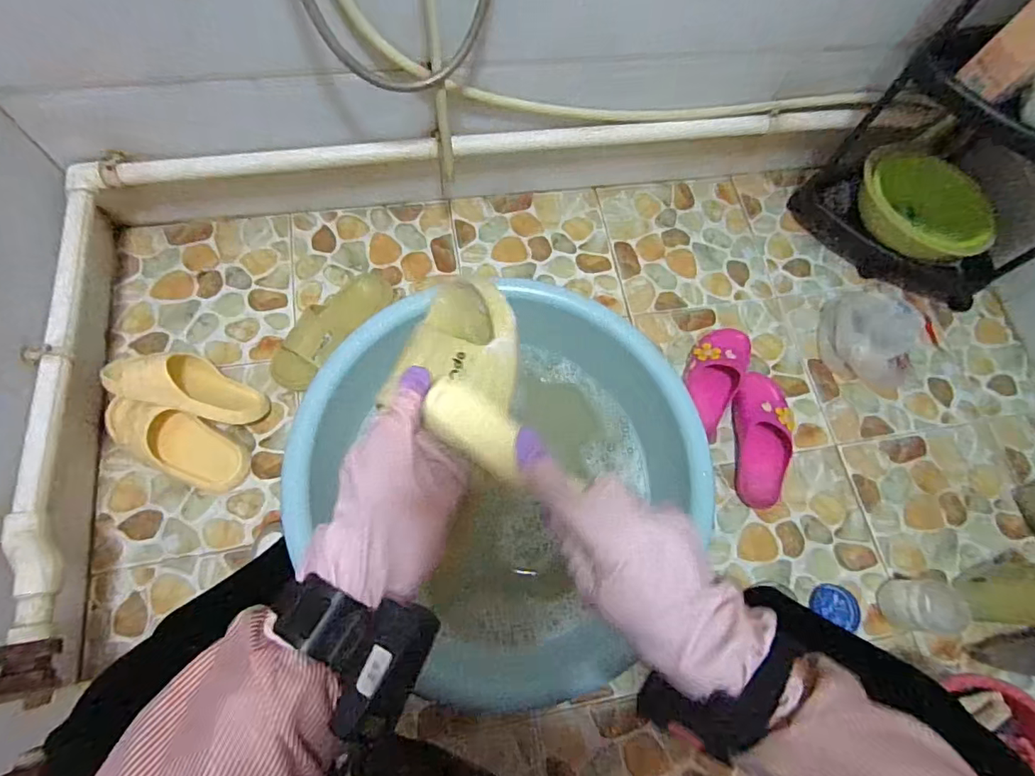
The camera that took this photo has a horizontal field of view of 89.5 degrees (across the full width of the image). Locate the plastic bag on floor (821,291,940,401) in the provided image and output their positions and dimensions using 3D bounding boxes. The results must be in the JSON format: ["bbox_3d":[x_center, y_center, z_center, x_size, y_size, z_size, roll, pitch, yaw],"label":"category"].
[{"bbox_3d":[0.677,-0.102,0.977,0.199,0.066,0.193,34,71,10],"label":"plastic bag on floor"}]

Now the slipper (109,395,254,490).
[{"bbox_3d":[-0.551,0.083,0.836,0.235,0.060,0.093,30,70,7],"label":"slipper"}]

